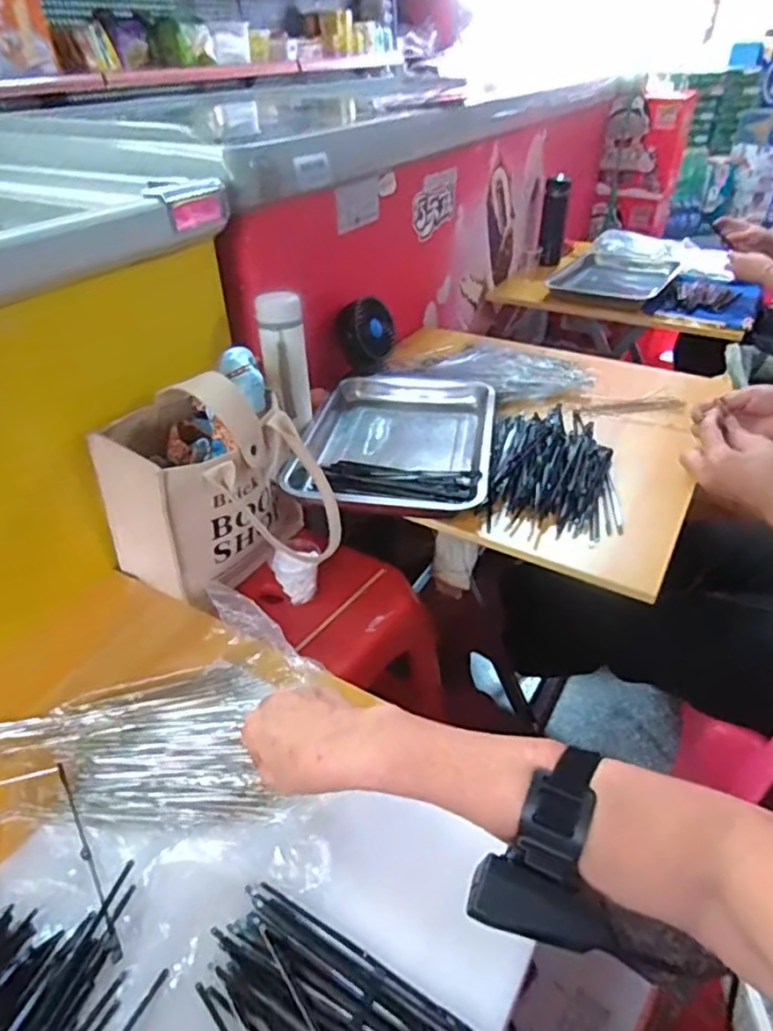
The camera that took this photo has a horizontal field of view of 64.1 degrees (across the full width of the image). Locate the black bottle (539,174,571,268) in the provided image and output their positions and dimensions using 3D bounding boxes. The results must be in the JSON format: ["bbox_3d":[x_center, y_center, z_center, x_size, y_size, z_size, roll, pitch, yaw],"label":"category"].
[{"bbox_3d":[0.457,-0.804,1.675,0.069,0.209,0.078,7,37,11],"label":"black bottle"}]

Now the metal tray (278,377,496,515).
[{"bbox_3d":[0.015,-0.106,0.928,0.279,0.061,0.342,6,37,9],"label":"metal tray"}]

